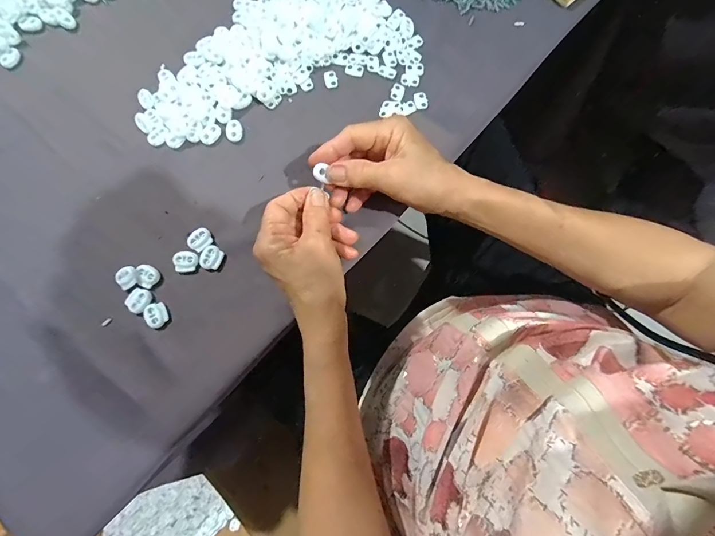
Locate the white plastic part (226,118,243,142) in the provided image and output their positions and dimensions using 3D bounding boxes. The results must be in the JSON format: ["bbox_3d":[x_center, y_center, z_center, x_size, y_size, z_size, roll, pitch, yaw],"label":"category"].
[{"bbox_3d":[-0.121,-0.135,0.359,0.015,0.004,0.024,-9,78,-1],"label":"white plastic part"}]

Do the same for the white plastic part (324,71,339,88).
[{"bbox_3d":[-0.027,-0.191,0.372,0.013,0.004,0.019,-17,78,-3],"label":"white plastic part"}]

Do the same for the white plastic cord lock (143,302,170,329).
[{"bbox_3d":[-0.179,0.042,0.326,0.019,0.004,0.021,-22,78,-4],"label":"white plastic cord lock"}]

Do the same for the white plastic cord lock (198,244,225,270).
[{"bbox_3d":[-0.133,-0.011,0.338,0.019,0.006,0.023,22,79,5],"label":"white plastic cord lock"}]

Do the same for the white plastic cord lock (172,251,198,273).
[{"bbox_3d":[-0.157,-0.006,0.335,0.021,0.004,0.019,-6,78,0],"label":"white plastic cord lock"}]

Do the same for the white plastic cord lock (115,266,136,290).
[{"bbox_3d":[-0.207,0.008,0.331,0.020,0.007,0.018,-30,79,-5],"label":"white plastic cord lock"}]

